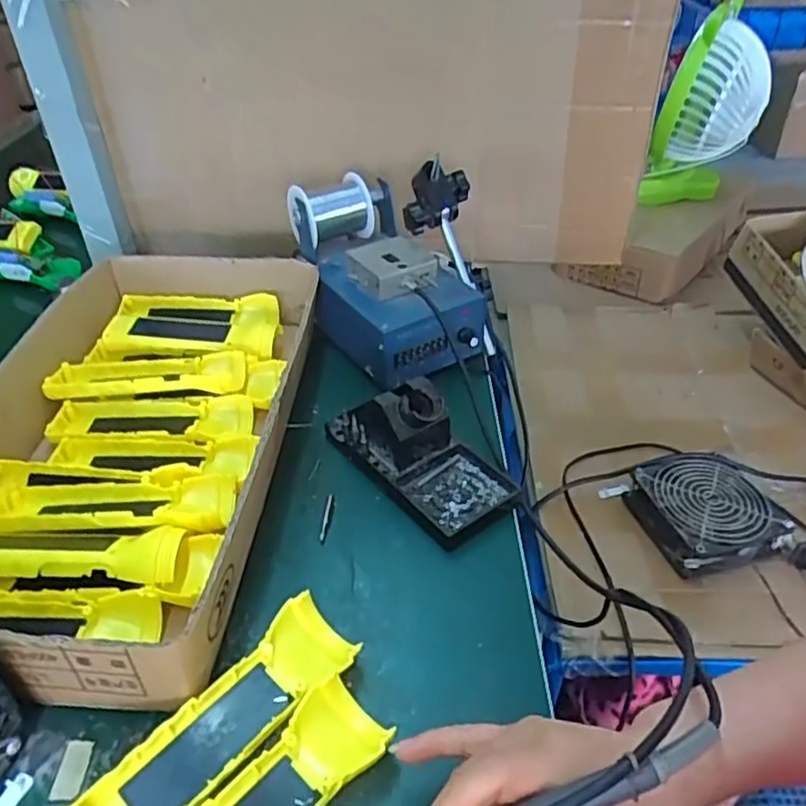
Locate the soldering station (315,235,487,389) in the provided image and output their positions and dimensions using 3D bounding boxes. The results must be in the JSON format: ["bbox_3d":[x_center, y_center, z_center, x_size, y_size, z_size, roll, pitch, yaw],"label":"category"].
[{"bbox_3d":[0.000,-0.097,0.637,0.127,0.083,0.140,-20,41,-22],"label":"soldering station"}]

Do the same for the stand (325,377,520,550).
[{"bbox_3d":[0.010,0.026,0.511,0.077,0.068,0.156,-29,46,-31],"label":"stand"}]

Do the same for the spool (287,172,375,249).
[{"bbox_3d":[-0.074,-0.196,0.675,0.076,0.053,0.060,-25,42,-27],"label":"spool"}]

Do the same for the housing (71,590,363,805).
[{"bbox_3d":[-0.095,0.175,0.361,0.046,0.028,0.160,28,47,32],"label":"housing"}]

